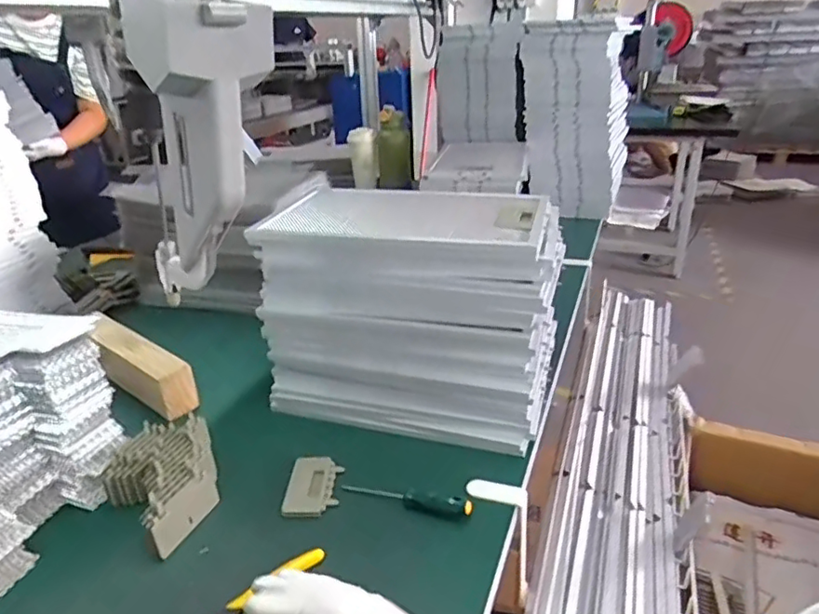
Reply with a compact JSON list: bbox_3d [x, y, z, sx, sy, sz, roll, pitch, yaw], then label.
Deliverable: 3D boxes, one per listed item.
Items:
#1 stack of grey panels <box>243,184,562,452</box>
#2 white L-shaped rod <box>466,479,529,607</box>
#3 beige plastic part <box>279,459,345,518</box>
[{"bbox_3d":[0.013,-0.012,0.792,0.349,0.243,0.274,5,26,15],"label":"stack of grey panels"},{"bbox_3d":[0.099,0.261,0.654,0.066,0.153,0.026,9,27,24],"label":"white L-shaped rod"},{"bbox_3d":[-0.105,0.195,0.646,0.057,0.011,0.080,-1,25,3],"label":"beige plastic part"}]

